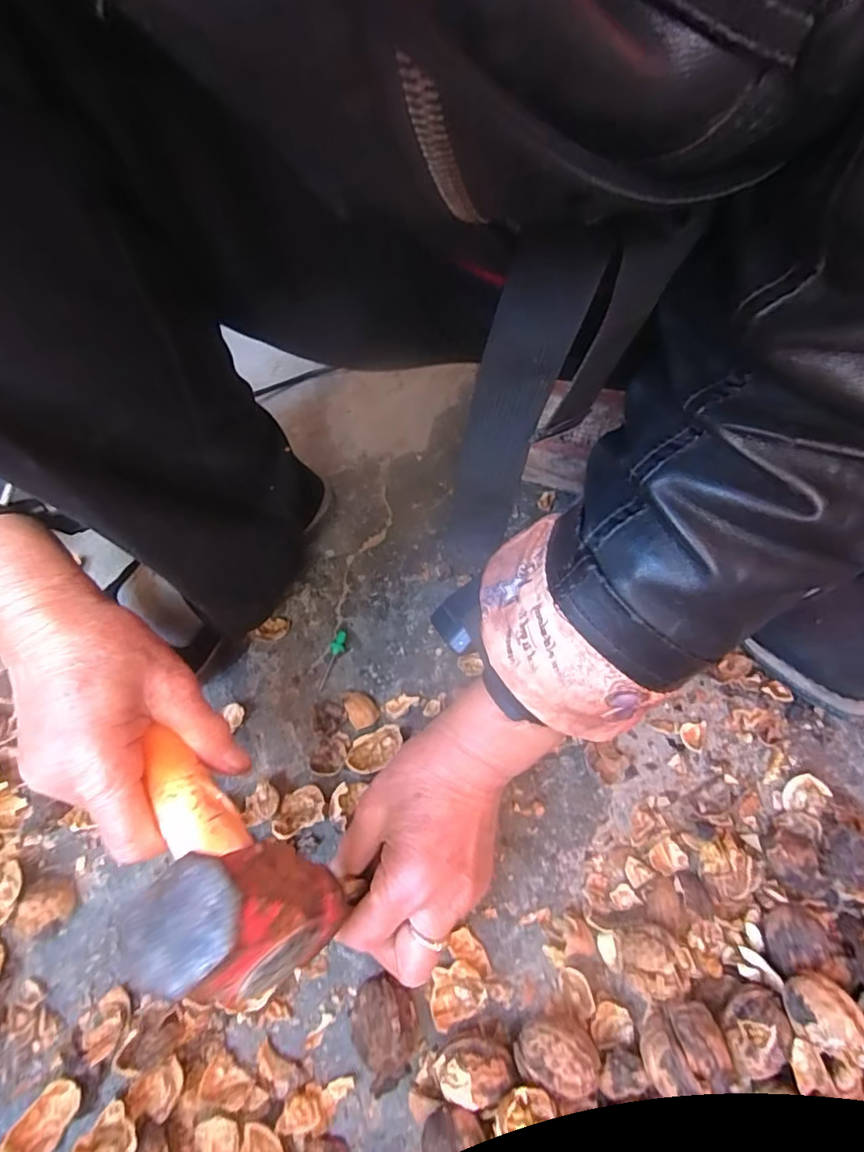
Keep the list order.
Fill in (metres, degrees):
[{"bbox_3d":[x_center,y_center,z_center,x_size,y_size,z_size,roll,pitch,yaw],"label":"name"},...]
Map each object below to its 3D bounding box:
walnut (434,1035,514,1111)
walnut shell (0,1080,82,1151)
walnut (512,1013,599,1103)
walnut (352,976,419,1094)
[{"bbox_3d":[0.018,0.217,0.249,0.032,0.024,0.022,-12,59,-6],"label":"walnut"},{"bbox_3d":[-0.171,0.240,0.248,0.020,0.010,0.030,31,64,19],"label":"walnut shell"},{"bbox_3d":[0.054,0.210,0.250,0.033,0.031,0.025,22,61,14],"label":"walnut"},{"bbox_3d":[-0.021,0.208,0.258,0.029,0.024,0.041,-20,60,-10],"label":"walnut"}]

